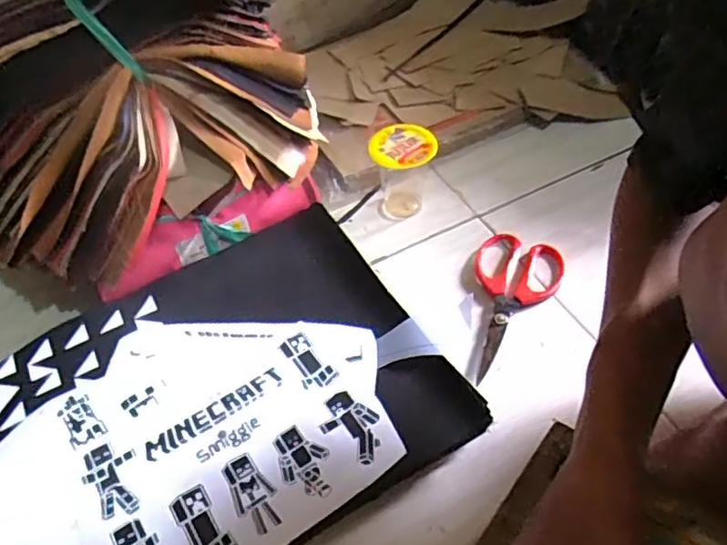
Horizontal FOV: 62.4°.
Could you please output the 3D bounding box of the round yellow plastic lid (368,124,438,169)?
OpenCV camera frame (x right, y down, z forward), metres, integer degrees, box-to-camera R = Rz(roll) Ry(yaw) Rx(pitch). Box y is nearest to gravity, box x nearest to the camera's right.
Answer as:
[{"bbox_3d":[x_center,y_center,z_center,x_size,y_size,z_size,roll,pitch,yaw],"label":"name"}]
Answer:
[{"bbox_3d":[0.042,-0.138,0.652,0.066,0.012,0.061,-1,50,2],"label":"round yellow plastic lid"}]

